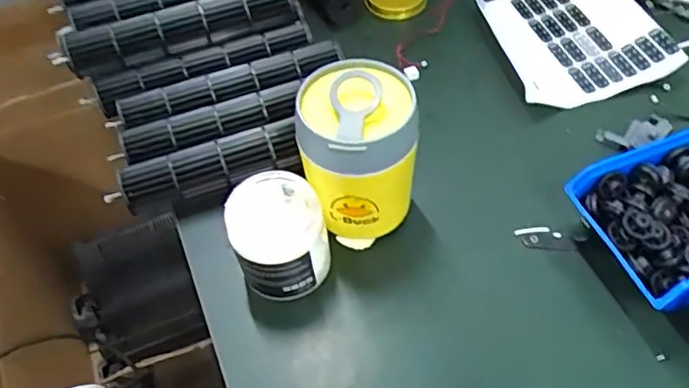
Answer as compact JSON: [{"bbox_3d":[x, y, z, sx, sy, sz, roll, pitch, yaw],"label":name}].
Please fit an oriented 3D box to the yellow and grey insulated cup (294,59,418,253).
[{"bbox_3d":[0.011,-0.026,0.476,0.085,0.138,0.081,-2,53,3],"label":"yellow and grey insulated cup"}]

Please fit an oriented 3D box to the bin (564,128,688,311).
[{"bbox_3d":[0.258,0.022,0.459,0.135,0.060,0.117,-19,55,-10],"label":"bin"}]

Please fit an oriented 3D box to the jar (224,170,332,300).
[{"bbox_3d":[-0.051,0.036,0.471,0.071,0.081,0.074,-2,53,3],"label":"jar"}]

